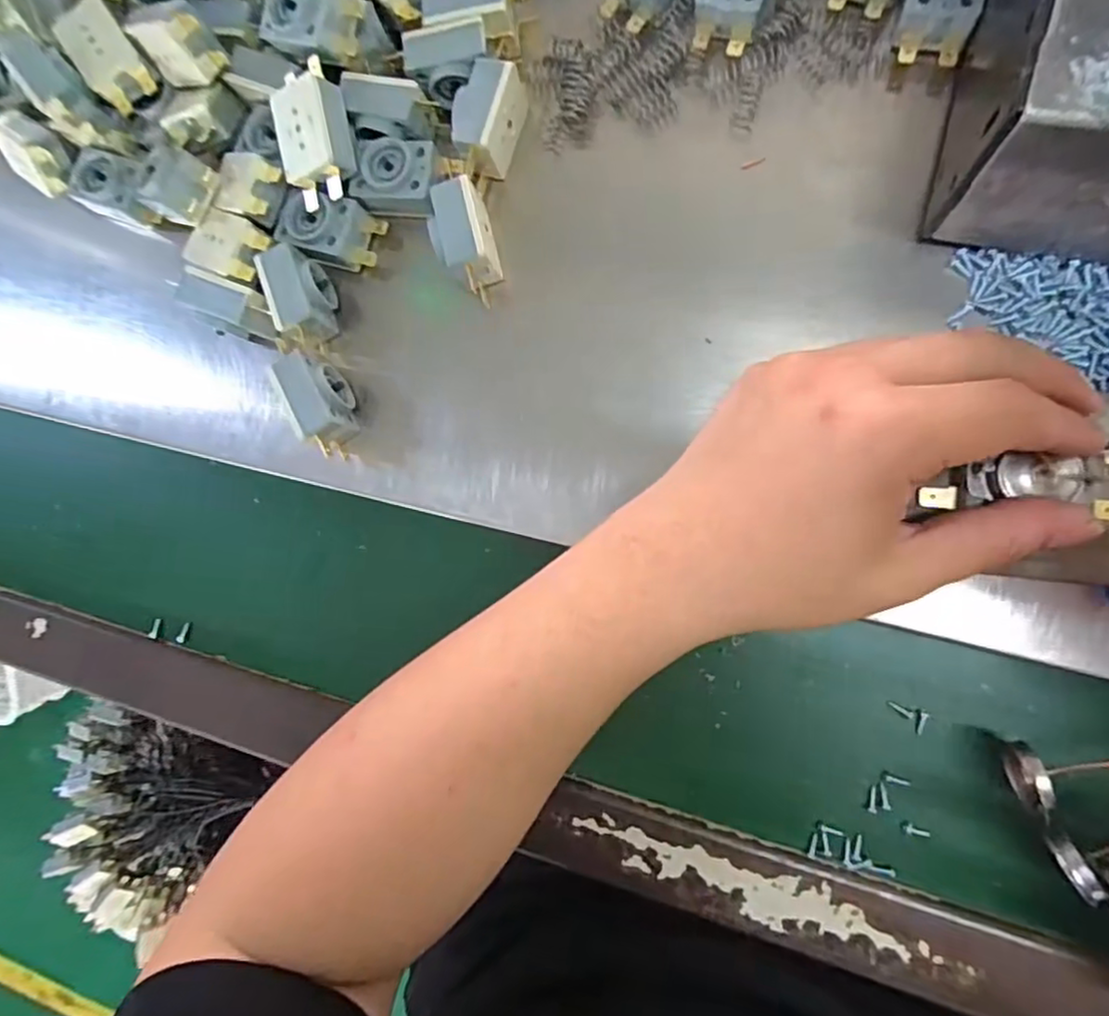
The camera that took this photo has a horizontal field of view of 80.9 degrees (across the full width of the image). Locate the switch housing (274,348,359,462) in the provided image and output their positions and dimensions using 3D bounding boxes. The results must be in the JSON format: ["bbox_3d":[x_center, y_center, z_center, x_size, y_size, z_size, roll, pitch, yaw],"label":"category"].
[{"bbox_3d":[-0.102,-0.045,0.289,0.020,0.035,0.044,-20,83,12],"label":"switch housing"}]

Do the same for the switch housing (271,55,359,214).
[{"bbox_3d":[-0.104,-0.162,0.282,0.029,0.017,0.056,-10,102,20],"label":"switch housing"}]

